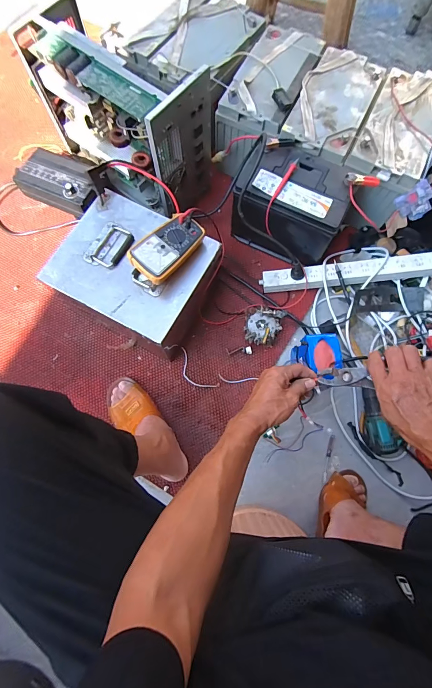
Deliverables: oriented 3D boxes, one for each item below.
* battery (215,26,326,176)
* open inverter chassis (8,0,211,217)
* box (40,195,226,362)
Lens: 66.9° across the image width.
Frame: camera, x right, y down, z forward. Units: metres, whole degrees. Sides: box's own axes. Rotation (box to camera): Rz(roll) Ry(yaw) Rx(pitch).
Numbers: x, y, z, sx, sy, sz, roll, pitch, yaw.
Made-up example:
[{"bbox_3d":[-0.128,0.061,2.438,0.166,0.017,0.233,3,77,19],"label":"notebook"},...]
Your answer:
[{"bbox_3d":[0.134,-0.643,0.886,0.170,0.185,0.360,27,76,5],"label":"battery"},{"bbox_3d":[-0.230,-0.562,0.816,0.420,0.310,0.190,36,77,8],"label":"open inverter chassis"},{"bbox_3d":[-0.181,-0.157,0.783,0.322,0.161,0.265,27,76,5],"label":"box"}]

